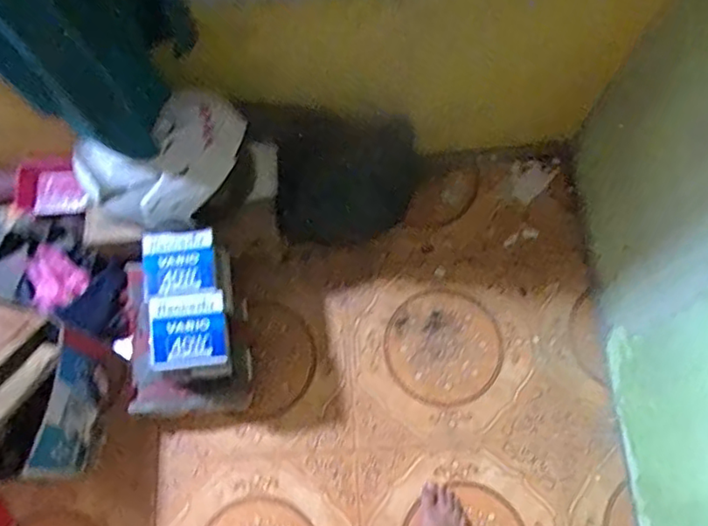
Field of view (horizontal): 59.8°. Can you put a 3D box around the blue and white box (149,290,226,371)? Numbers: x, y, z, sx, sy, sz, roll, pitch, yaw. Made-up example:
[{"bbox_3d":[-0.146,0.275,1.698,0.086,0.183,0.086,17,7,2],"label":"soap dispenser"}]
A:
[{"bbox_3d":[-0.278,0.112,1.030,0.126,0.031,0.124,-10,71,-2],"label":"blue and white box"}]

